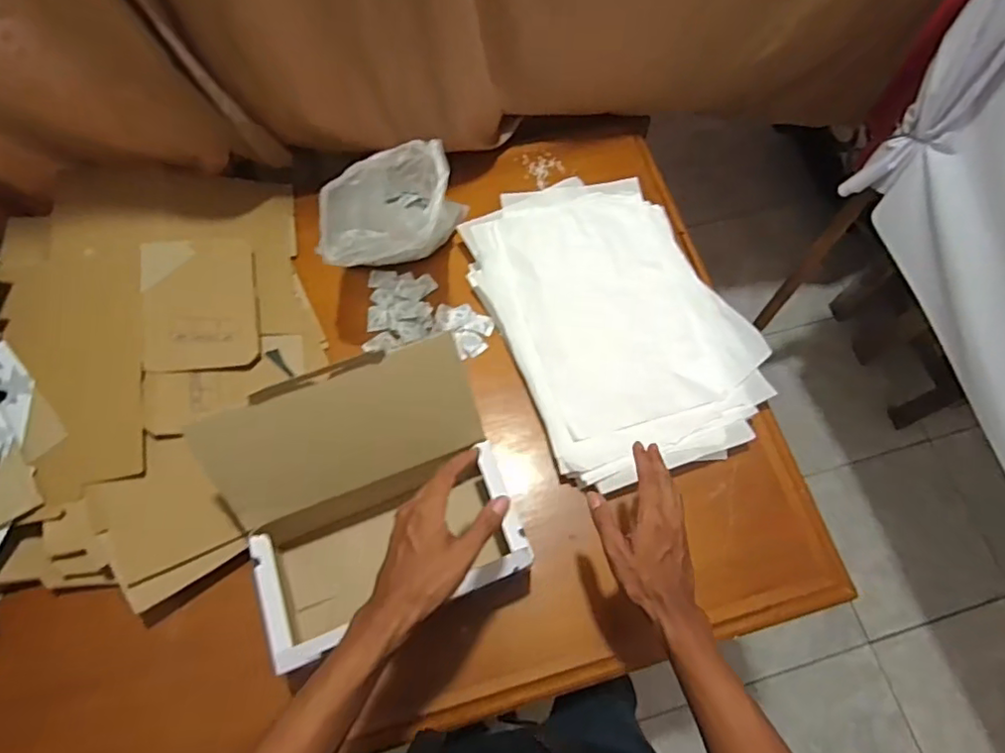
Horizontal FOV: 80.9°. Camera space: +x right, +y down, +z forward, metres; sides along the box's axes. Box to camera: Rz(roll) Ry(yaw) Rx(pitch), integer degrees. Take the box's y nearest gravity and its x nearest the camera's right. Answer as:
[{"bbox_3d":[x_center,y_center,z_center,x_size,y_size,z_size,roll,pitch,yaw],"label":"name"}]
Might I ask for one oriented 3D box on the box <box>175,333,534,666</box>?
[{"bbox_3d":[-0.137,0.137,0.639,0.272,0.201,0.239,-21,71,-9],"label":"box"}]

